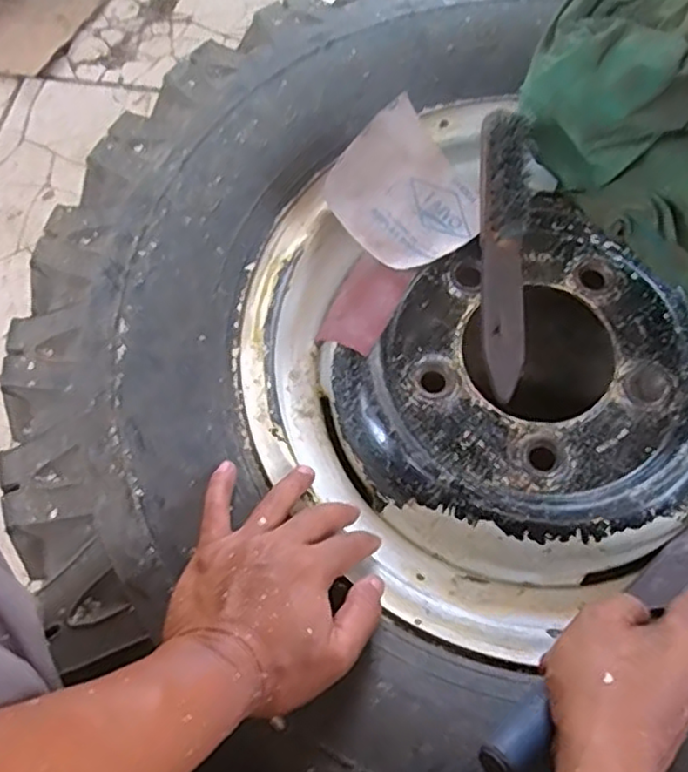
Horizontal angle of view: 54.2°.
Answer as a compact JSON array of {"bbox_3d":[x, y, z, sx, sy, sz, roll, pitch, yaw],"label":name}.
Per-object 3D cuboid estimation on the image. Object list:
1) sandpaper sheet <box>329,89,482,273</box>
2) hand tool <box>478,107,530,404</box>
[{"bbox_3d":[0.047,-0.148,0.524,0.098,0.031,0.112,-43,99,-2],"label":"sandpaper sheet"},{"bbox_3d":[0.122,-0.103,0.512,0.032,0.034,0.220,2,86,3],"label":"hand tool"}]

